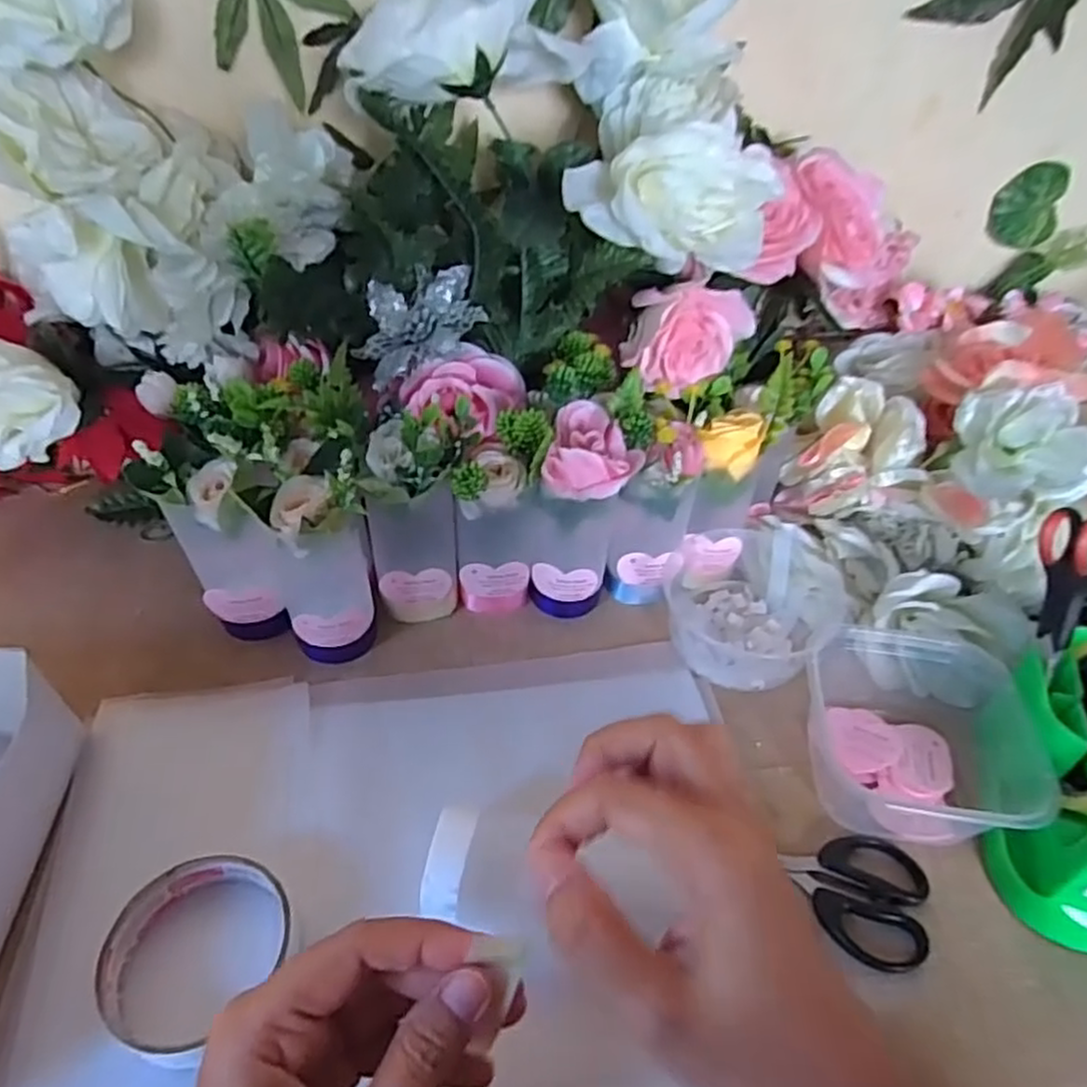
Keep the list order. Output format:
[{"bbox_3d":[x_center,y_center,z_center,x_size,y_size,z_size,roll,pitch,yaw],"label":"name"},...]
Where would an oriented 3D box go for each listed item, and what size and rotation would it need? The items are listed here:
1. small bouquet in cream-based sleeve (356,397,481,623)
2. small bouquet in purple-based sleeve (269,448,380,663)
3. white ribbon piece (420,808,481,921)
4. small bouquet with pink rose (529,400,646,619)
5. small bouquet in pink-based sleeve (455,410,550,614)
[{"bbox_3d":[-0.079,-0.016,0.454,0.057,0.154,0.054,9,42,4],"label":"small bouquet in cream-based sleeve"},{"bbox_3d":[-0.131,0.013,0.434,0.053,0.142,0.053,-12,45,-19],"label":"small bouquet in purple-based sleeve"},{"bbox_3d":[-0.045,0.148,0.338,0.019,0.004,0.047,9,60,6],"label":"white ribbon piece"},{"bbox_3d":[0.022,-0.016,0.479,0.068,0.140,0.063,6,42,0],"label":"small bouquet with pink rose"},{"bbox_3d":[-0.029,-0.017,0.466,0.055,0.148,0.053,-1,43,-8],"label":"small bouquet in pink-based sleeve"}]

